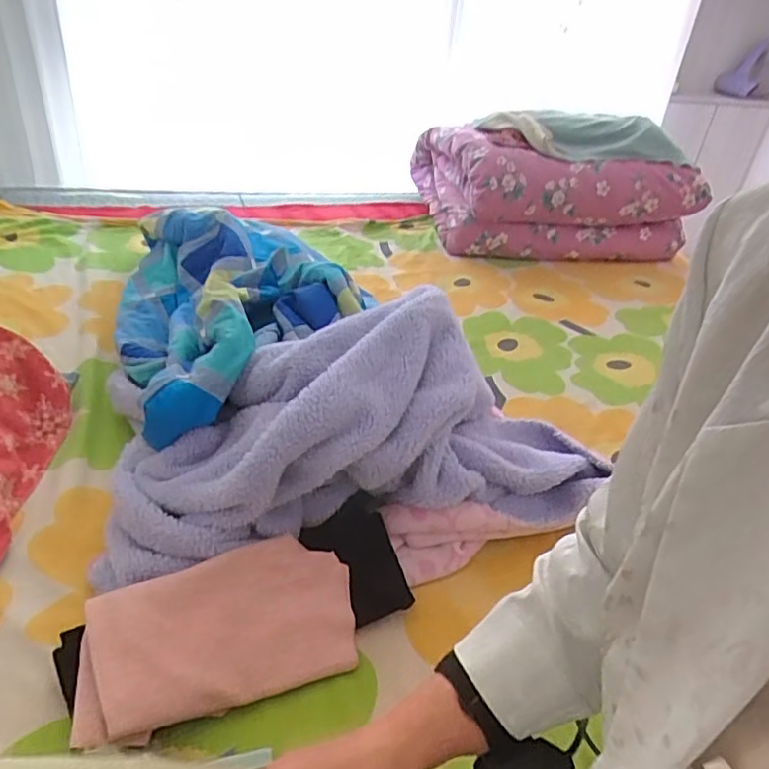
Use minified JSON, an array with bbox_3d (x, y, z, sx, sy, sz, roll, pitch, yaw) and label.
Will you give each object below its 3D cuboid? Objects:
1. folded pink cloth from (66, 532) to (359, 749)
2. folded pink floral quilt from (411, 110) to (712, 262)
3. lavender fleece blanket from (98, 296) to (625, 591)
[{"bbox_3d":[-0.172,0.250,0.607,0.249,0.068,0.142,-11,38,-23],"label":"folded pink cloth"},{"bbox_3d":[0.459,-0.585,1.697,0.652,0.304,0.470,-4,36,-15],"label":"folded pink floral quilt"},{"bbox_3d":[-0.039,0.028,0.784,0.621,0.196,0.331,-4,36,-15],"label":"lavender fleece blanket"}]

